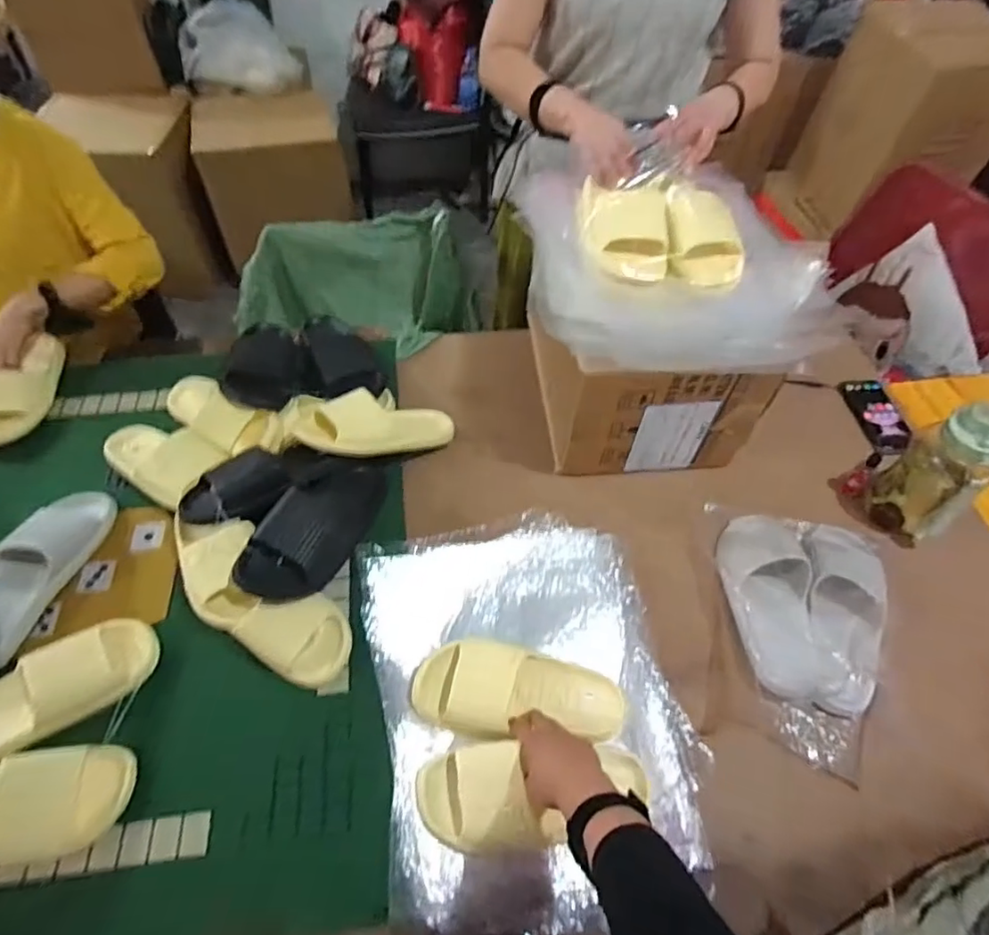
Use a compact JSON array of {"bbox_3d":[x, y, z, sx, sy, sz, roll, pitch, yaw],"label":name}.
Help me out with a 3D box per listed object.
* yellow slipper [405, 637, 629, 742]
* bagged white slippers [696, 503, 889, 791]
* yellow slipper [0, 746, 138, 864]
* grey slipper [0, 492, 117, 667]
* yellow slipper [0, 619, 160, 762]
[{"bbox_3d":[0.030,0.269,0.686,0.245,0.057,0.100,7,57,-2],"label":"yellow slipper"},{"bbox_3d":[0.398,0.196,0.754,0.240,0.071,0.342,10,58,4],"label":"bagged white slippers"},{"bbox_3d":[-0.526,0.364,0.615,0.236,0.059,0.102,-6,58,-6],"label":"yellow slipper"},{"bbox_3d":[-0.625,0.124,0.786,0.104,0.092,0.240,18,58,9],"label":"grey slipper"},{"bbox_3d":[-0.537,0.272,0.682,0.253,0.054,0.098,-30,63,-20],"label":"yellow slipper"}]

